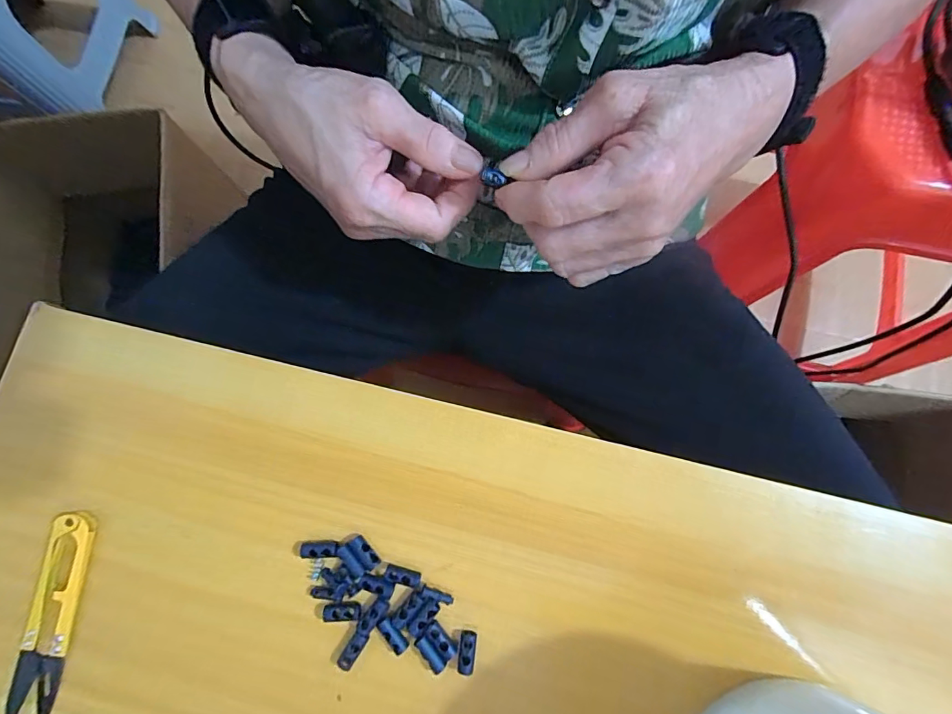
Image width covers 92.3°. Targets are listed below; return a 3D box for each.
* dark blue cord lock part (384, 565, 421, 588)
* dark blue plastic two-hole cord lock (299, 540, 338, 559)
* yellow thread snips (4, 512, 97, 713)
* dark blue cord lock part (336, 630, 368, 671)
[{"bbox_3d":[-0.038,0.112,0.234,0.018,0.004,0.007,13,79,4],"label":"dark blue cord lock part"},{"bbox_3d":[-0.082,0.101,0.239,0.019,0.005,0.008,-4,79,1],"label":"dark blue plastic two-hole cord lock"},{"bbox_3d":[-0.221,0.135,0.236,0.023,0.011,0.106,8,79,3],"label":"yellow thread snips"},{"bbox_3d":[-0.062,0.148,0.231,0.008,0.005,0.019,31,81,7],"label":"dark blue cord lock part"}]

